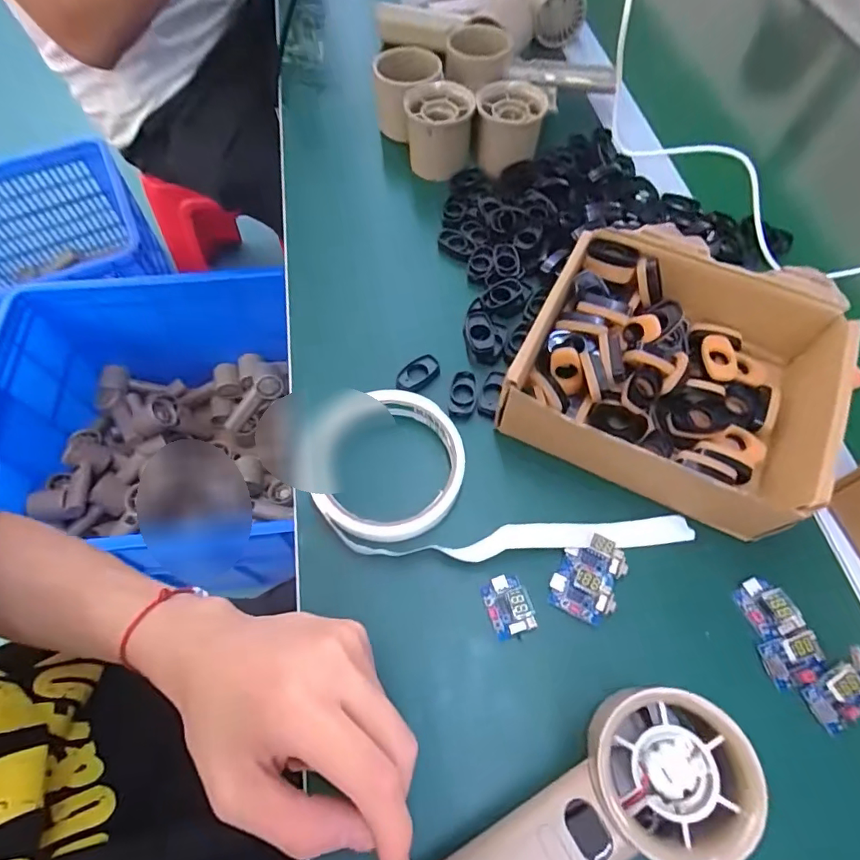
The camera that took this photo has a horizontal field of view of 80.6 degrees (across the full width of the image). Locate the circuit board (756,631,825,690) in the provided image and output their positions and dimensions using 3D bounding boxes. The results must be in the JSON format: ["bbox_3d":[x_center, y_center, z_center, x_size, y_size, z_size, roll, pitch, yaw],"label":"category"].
[{"bbox_3d":[0.186,0.115,0.254,0.029,0.013,0.022,-13,63,-6],"label":"circuit board"}]

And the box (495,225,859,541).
[{"bbox_3d":[0.152,-0.035,0.301,0.178,0.050,0.152,23,65,13],"label":"box"}]

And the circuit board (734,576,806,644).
[{"bbox_3d":[0.177,0.093,0.266,0.019,0.014,0.030,-19,63,-9],"label":"circuit board"}]

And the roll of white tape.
[{"bbox_3d":[-0.026,0.018,0.302,0.090,0.017,0.092,0,62,1],"label":"roll of white tape"}]

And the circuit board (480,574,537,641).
[{"bbox_3d":[0.042,0.092,0.268,0.022,0.011,0.030,-17,63,-8],"label":"circuit board"}]

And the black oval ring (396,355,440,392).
[{"bbox_3d":[-0.008,-0.038,0.339,0.031,0.008,0.019,-40,68,-18],"label":"black oval ring"}]

